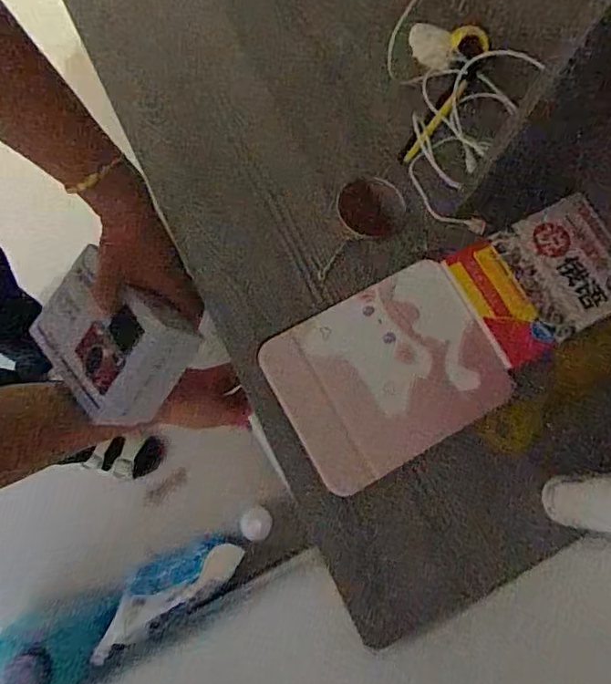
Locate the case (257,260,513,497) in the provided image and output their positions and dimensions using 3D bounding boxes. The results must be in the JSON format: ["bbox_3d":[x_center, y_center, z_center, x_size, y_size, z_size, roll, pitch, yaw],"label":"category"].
[{"bbox_3d":[0.074,0.025,0.487,0.194,0.008,0.149,-29,76,-9],"label":"case"}]

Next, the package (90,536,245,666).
[{"bbox_3d":[-0.227,0.409,0.902,0.256,0.157,0.094,-29,79,-11],"label":"package"}]

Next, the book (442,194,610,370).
[{"bbox_3d":[0.231,-0.062,0.515,0.163,0.006,0.119,-26,76,-8],"label":"book"}]

